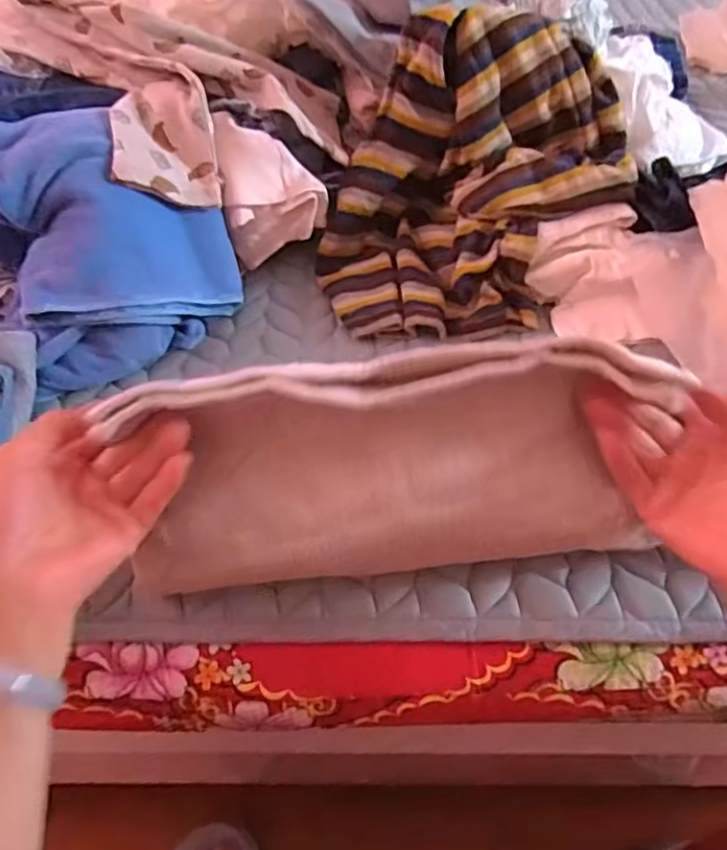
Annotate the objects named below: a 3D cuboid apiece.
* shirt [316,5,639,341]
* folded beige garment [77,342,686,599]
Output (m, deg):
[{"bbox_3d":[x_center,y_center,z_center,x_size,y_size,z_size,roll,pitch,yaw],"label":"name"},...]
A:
[{"bbox_3d":[0.094,-0.210,0.547,0.232,0.171,0.252,22,54,18],"label":"shirt"},{"bbox_3d":[0.012,0.025,0.357,0.285,0.126,0.065,-6,50,-4],"label":"folded beige garment"}]

